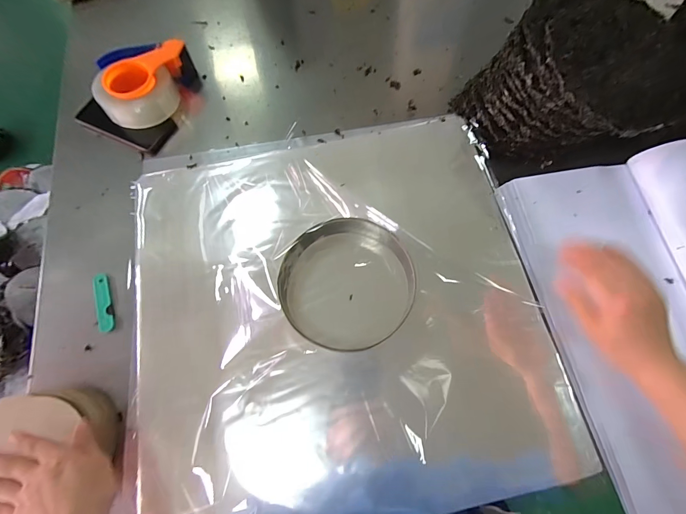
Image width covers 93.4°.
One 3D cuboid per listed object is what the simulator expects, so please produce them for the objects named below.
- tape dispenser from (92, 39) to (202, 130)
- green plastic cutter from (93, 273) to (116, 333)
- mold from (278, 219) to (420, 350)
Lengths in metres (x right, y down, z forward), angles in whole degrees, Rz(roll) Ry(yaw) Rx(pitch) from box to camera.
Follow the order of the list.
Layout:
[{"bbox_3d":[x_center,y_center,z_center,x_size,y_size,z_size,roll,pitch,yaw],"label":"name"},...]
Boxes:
[{"bbox_3d":[-0.347,-0.308,0.581,0.174,0.068,0.108,-29,72,-9],"label":"tape dispenser"},{"bbox_3d":[-0.351,0.066,0.471,0.020,0.009,0.094,-21,71,-7],"label":"green plastic cutter"},{"bbox_3d":[0.006,0.034,0.442,0.178,0.052,0.185,0,69,1],"label":"mold"}]

